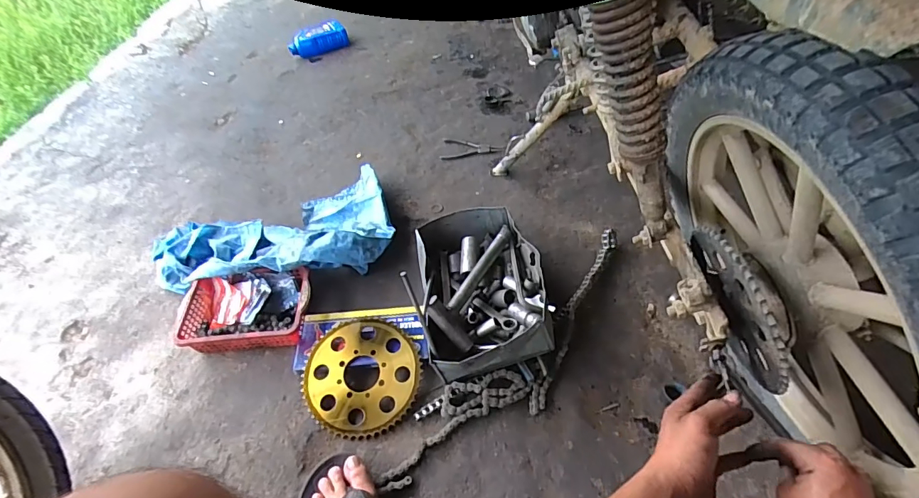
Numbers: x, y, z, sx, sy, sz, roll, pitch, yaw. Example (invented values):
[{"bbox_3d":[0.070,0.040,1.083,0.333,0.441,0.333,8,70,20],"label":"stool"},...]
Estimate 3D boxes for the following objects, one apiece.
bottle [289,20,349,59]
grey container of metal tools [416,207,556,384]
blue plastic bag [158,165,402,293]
[{"bbox_3d":[-0.492,-0.724,1.603,0.204,0.072,0.093,-28,53,-19],"label":"bottle"},{"bbox_3d":[0.041,0.068,0.868,0.212,0.108,0.340,-8,49,-3],"label":"grey container of metal tools"},{"bbox_3d":[-0.388,-0.022,0.966,0.482,0.113,0.285,-19,51,-13],"label":"blue plastic bag"}]

